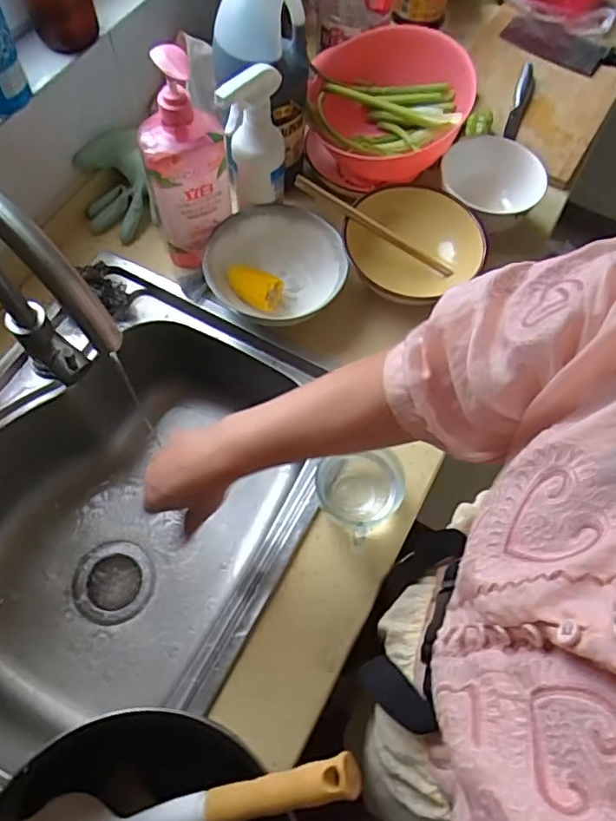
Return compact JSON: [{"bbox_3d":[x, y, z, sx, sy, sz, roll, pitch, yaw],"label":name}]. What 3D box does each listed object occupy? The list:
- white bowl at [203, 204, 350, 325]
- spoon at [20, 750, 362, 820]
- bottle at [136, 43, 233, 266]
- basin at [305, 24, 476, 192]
[{"bbox_3d":[-0.040,-0.185,0.733,0.171,0.063,0.162,1,65,-3],"label":"white bowl"},{"bbox_3d":[-0.093,0.298,0.417,0.281,0.037,0.055,-22,66,13],"label":"spoon"},{"bbox_3d":[-0.140,-0.279,0.657,0.093,0.255,0.061,-4,65,-5],"label":"bottle"},{"bbox_3d":[0.109,-0.418,0.797,0.209,0.160,0.209,1,65,-3],"label":"basin"}]

